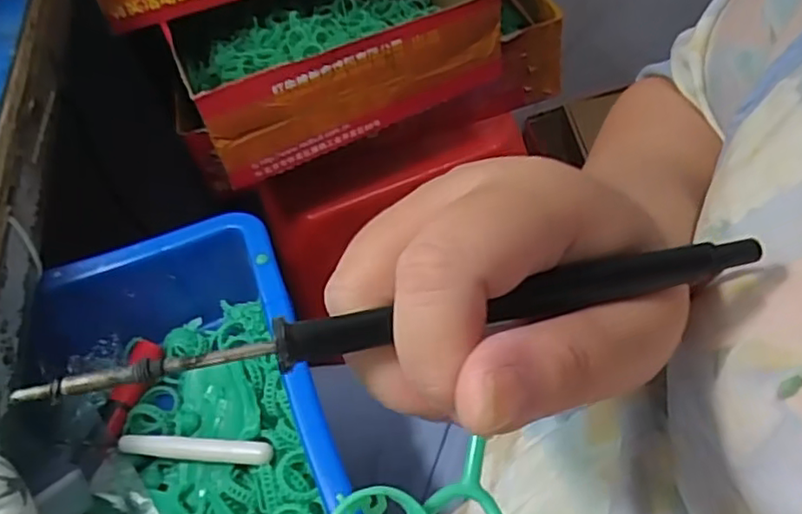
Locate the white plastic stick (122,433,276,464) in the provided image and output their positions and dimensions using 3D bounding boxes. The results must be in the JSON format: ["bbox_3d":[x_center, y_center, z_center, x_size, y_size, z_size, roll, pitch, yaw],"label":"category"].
[{"bbox_3d":[-0.105,0.098,0.324,0.080,0.012,0.010,-1,50,12],"label":"white plastic stick"}]

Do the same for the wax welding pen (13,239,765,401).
[{"bbox_3d":[0.005,0.013,0.138,0.161,0.007,0.009,-10,47,-8],"label":"wax welding pen"}]

